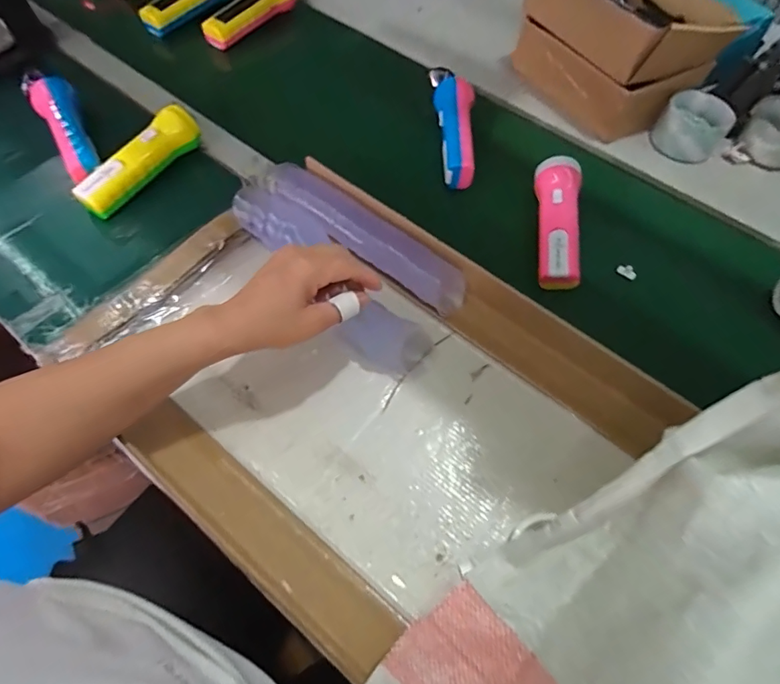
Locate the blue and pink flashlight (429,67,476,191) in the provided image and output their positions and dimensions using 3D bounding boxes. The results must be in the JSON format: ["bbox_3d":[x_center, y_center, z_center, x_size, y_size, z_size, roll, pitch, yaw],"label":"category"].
[{"bbox_3d":[0.082,-0.290,0.625,0.052,0.043,0.200,3,59,0],"label":"blue and pink flashlight"}]

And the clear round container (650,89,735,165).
[{"bbox_3d":[0.400,-0.281,0.643,0.085,0.053,0.083,1,59,-1],"label":"clear round container"}]

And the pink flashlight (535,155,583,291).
[{"bbox_3d":[0.190,-0.138,0.549,0.051,0.041,0.160,7,59,3],"label":"pink flashlight"}]

